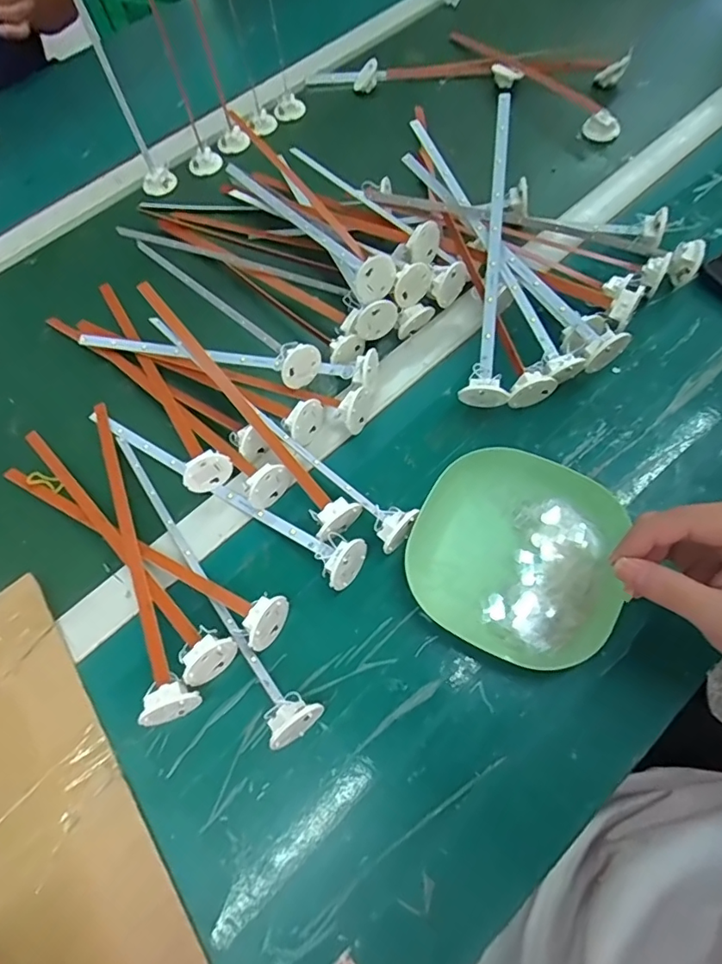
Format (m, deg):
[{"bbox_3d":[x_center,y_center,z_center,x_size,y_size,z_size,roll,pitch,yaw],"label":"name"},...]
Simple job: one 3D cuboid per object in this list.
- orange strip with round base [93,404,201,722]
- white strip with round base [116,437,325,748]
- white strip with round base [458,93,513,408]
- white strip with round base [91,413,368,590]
[{"bbox_3d":[-0.176,0.039,0.404,0.032,0.033,0.285,-24,64,-6],"label":"orange strip with round base"},{"bbox_3d":[-0.126,0.062,0.387,0.033,0.033,0.285,-38,66,-13],"label":"white strip with round base"},{"bbox_3d":[0.114,-0.205,0.445,0.034,0.031,0.288,5,78,6],"label":"white strip with round base"},{"bbox_3d":[-0.117,-0.006,0.420,0.279,0.036,0.035,31,71,19],"label":"white strip with round base"}]

